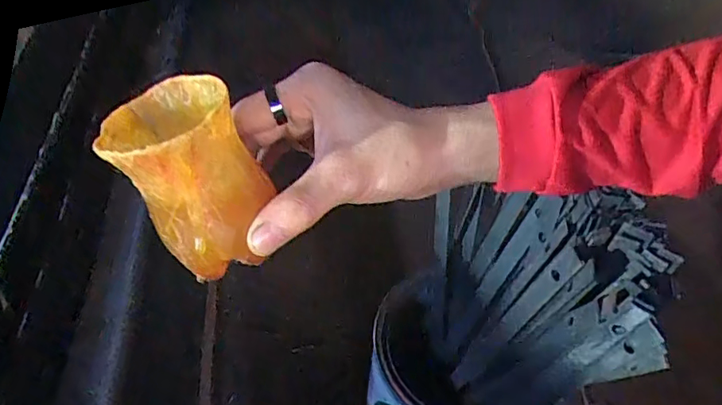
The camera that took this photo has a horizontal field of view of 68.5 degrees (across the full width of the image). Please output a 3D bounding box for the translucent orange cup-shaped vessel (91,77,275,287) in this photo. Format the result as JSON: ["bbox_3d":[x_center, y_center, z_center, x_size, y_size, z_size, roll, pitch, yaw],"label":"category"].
[{"bbox_3d":[-0.078,-0.014,0.247,0.058,0.072,0.064,-27,50,-21],"label":"translucent orange cup-shaped vessel"}]

